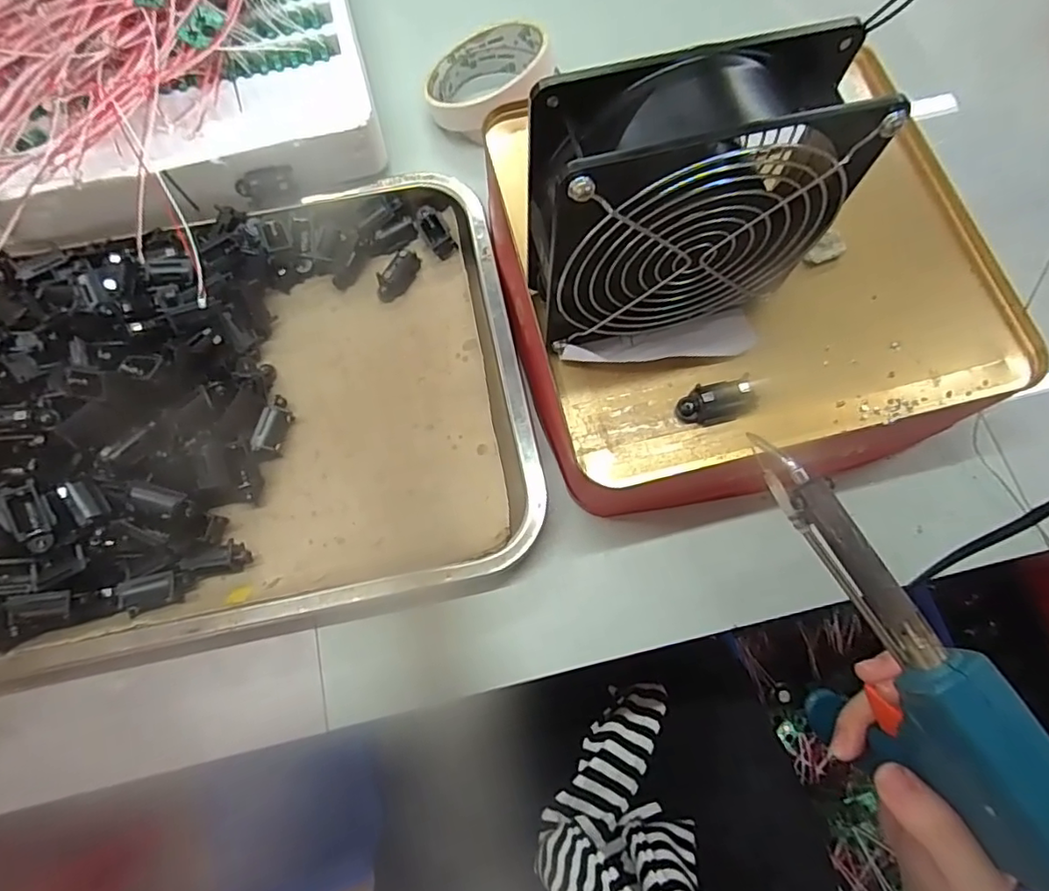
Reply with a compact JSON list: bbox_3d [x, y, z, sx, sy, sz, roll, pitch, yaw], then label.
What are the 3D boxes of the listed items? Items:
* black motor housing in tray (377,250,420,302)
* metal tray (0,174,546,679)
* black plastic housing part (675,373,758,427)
[{"bbox_3d":[-0.080,-0.108,0.365,0.016,0.010,0.036,43,78,13],"label":"black motor housing in tray"},{"bbox_3d":[-0.177,-0.027,0.318,0.344,0.034,0.260,-11,73,-3],"label":"metal tray"},{"bbox_3d":[0.093,-0.021,0.271,0.038,0.015,0.017,-15,73,-4],"label":"black plastic housing part"}]

